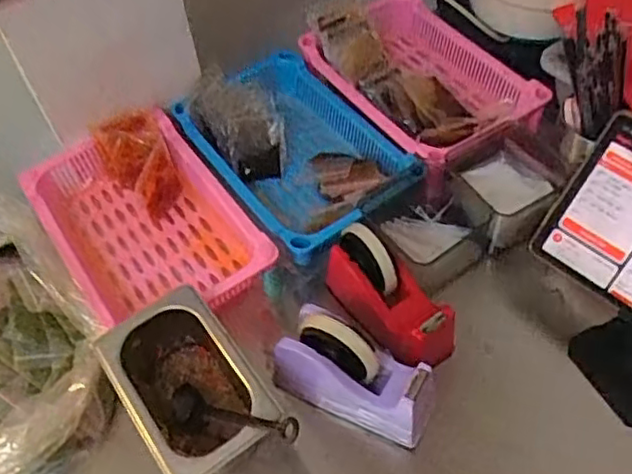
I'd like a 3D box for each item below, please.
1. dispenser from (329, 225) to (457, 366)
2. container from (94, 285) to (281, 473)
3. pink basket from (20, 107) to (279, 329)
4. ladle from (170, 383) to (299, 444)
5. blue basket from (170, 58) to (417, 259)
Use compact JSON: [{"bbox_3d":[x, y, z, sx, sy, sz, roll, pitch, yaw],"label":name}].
[{"bbox_3d":[0.078,0.060,0.688,0.057,0.099,0.145,-37,60,-21],"label":"dispenser"},{"bbox_3d":[-0.116,0.152,0.629,0.106,0.095,0.167,-31,57,-17],"label":"container"},{"bbox_3d":[-0.196,-0.023,0.755,0.194,0.085,0.287,-31,58,-17],"label":"pink basket"},{"bbox_3d":[-0.069,0.165,0.598,0.169,0.052,0.039,-8,42,47],"label":"ladle"},{"bbox_3d":[-0.016,-0.104,0.814,0.195,0.084,0.265,-33,58,-18],"label":"blue basket"}]

